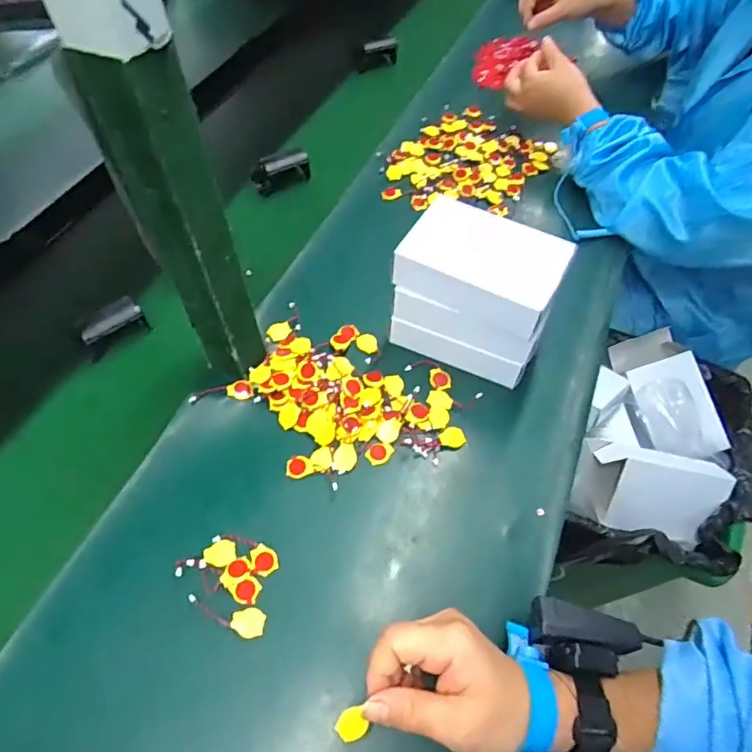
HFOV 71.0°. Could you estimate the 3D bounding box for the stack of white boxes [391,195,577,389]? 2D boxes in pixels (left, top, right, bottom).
[{"bbox_3d":[0.097,-0.077,0.501,0.140,0.120,0.096,24,59,14],"label":"stack of white boxes"}]

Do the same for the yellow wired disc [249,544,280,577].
[{"bbox_3d":[-0.089,0.146,0.421,0.020,0.004,0.025,-15,58,-11],"label":"yellow wired disc"}]

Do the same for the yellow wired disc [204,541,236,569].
[{"bbox_3d":[-0.124,0.141,0.420,0.024,0.004,0.022,0,56,-1],"label":"yellow wired disc"}]

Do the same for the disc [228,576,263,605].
[{"bbox_3d":[-0.100,0.164,0.406,0.021,0.004,0.021,0,56,-1],"label":"disc"}]

